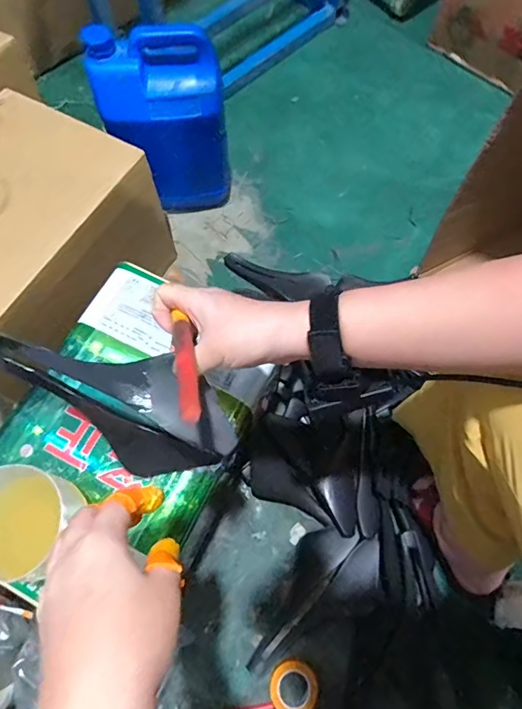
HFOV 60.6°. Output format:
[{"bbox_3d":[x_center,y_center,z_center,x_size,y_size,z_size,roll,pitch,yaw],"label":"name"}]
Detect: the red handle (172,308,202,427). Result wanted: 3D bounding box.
[{"bbox_3d":[-0.051,0.000,0.304,0.014,0.152,0.013,-13,115,-7],"label":"red handle"}]

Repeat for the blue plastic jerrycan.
[{"bbox_3d":[-0.150,-0.360,0.730,0.183,0.294,0.112,-12,70,-6],"label":"blue plastic jerrycan"}]

